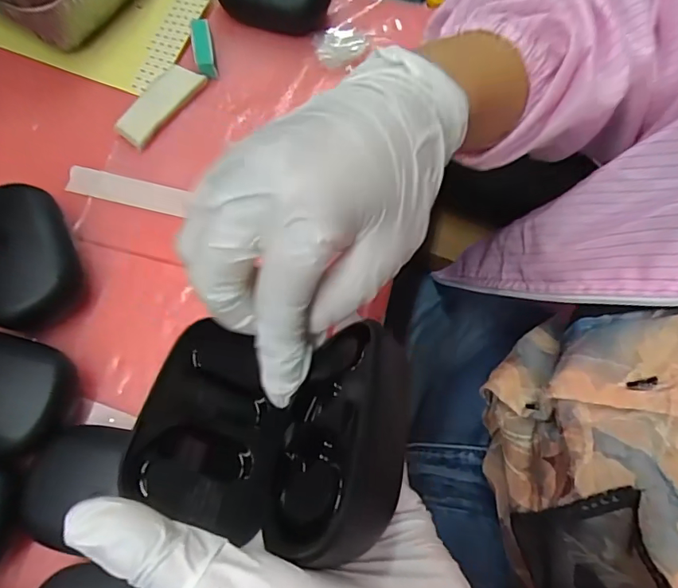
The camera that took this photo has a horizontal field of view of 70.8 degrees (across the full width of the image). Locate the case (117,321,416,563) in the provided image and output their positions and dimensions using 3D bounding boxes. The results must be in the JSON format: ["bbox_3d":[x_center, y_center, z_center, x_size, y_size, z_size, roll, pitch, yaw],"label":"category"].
[{"bbox_3d":[-0.026,0.046,0.175,0.092,0.048,0.077,8,67,1],"label":"case"}]

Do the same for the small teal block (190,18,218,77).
[{"bbox_3d":[-0.097,-0.176,0.341,0.014,0.008,0.040,-13,87,-8],"label":"small teal block"}]

